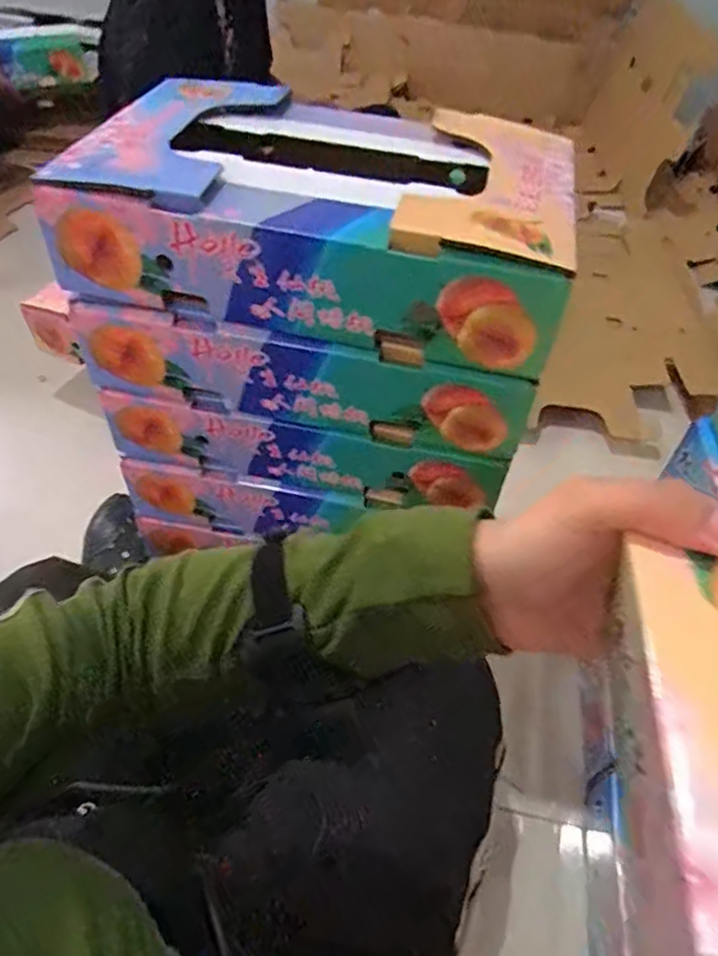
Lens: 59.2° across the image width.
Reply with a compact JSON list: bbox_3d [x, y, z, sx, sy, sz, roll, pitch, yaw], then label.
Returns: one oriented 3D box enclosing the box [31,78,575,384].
[{"bbox_3d":[-0.027,-0.230,0.555,0.385,0.114,0.240,12,49,4],"label":"box"}]

